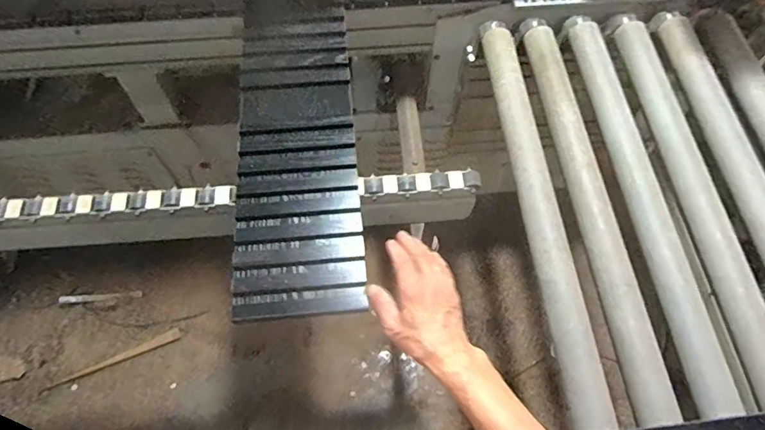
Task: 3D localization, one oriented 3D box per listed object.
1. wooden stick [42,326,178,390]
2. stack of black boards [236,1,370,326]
[{"bbox_3d":[-0.819,0.449,1.507,0.394,0.021,0.035,-24,67,-12],"label":"wooden stick"},{"bbox_3d":[-0.131,-0.122,0.764,0.171,0.035,0.563,-4,64,-3],"label":"stack of black boards"}]

